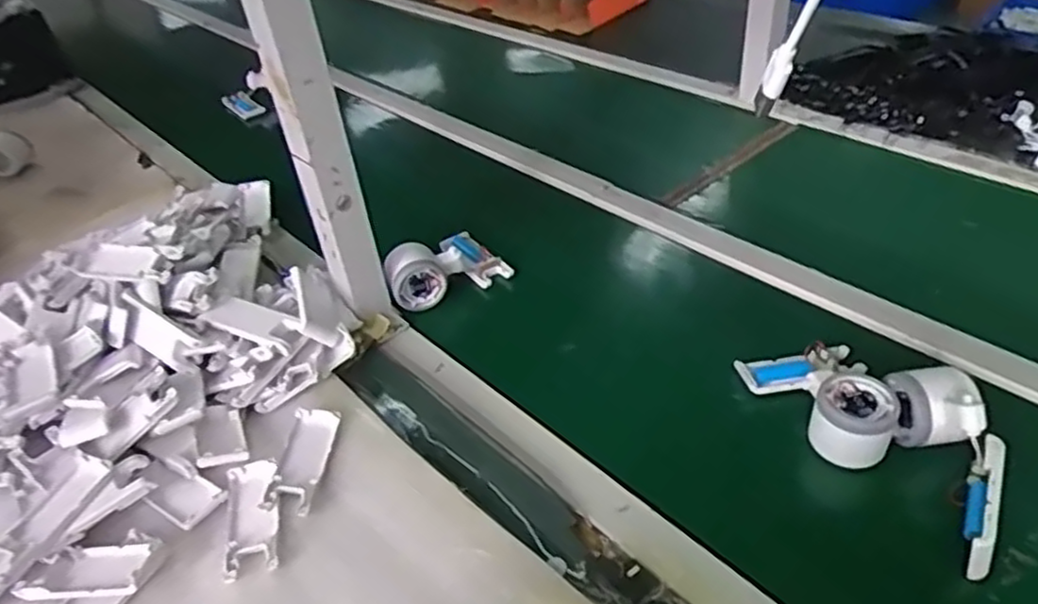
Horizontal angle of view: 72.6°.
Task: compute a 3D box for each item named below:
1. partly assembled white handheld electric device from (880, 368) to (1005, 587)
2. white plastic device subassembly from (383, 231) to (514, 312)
[{"bbox_3d":[0.323,0.121,0.520,0.054,0.080,0.149,-5,39,2],"label":"partly assembled white handheld electric device"},{"bbox_3d":[-0.083,-0.036,0.774,0.140,0.064,0.085,-18,37,-41],"label":"white plastic device subassembly"}]

